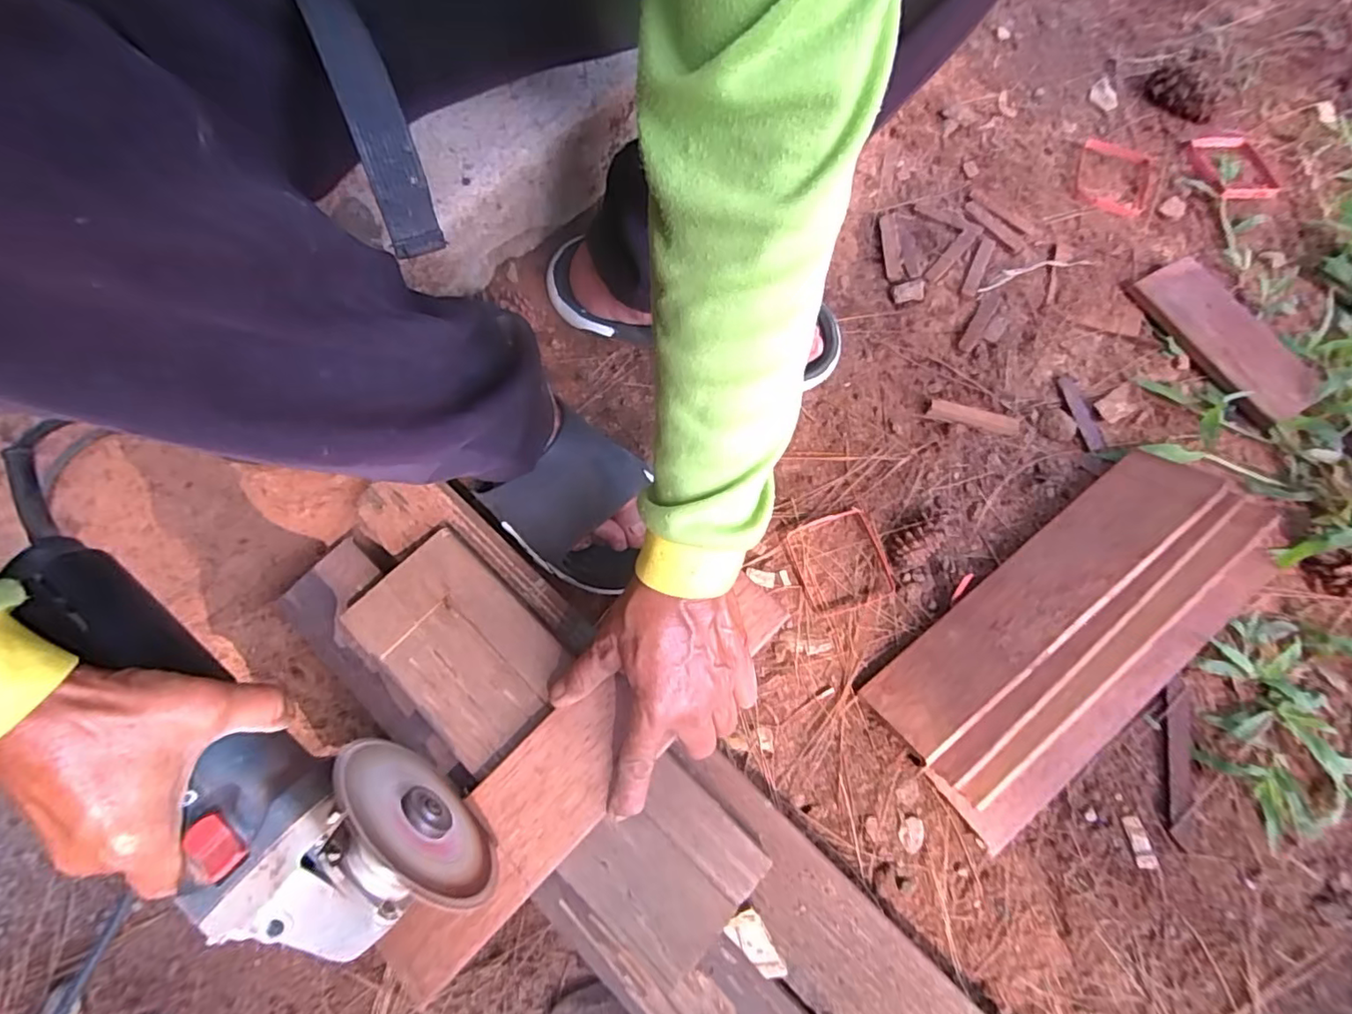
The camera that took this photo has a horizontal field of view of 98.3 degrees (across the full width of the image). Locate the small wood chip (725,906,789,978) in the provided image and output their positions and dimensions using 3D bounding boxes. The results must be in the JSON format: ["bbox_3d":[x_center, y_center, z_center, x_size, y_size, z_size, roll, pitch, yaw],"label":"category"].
[{"bbox_3d":[0.047,0.260,0.345,0.020,0.009,0.040,-30,73,-8],"label":"small wood chip"}]

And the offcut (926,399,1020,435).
[{"bbox_3d":[0.246,-0.074,0.484,0.076,0.012,0.015,14,73,7],"label":"offcut"}]

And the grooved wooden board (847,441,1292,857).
[{"bbox_3d":[0.286,0.086,0.412,0.300,0.050,0.126,-38,74,-10],"label":"grooved wooden board"}]

